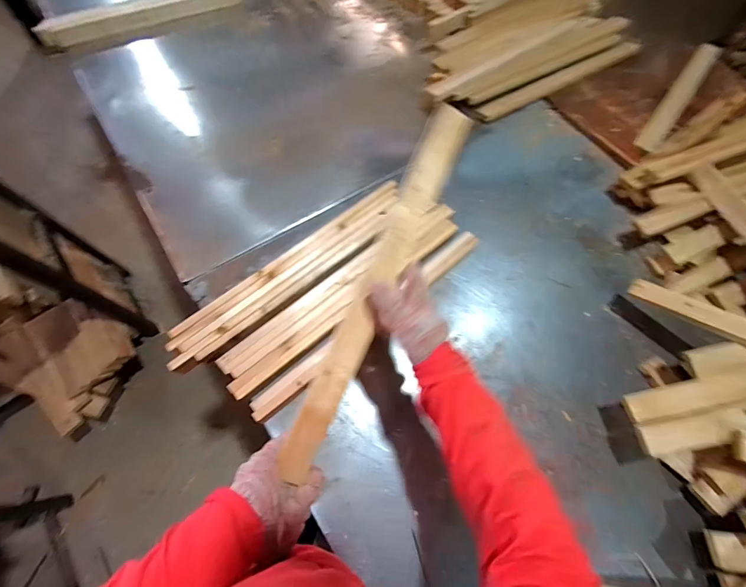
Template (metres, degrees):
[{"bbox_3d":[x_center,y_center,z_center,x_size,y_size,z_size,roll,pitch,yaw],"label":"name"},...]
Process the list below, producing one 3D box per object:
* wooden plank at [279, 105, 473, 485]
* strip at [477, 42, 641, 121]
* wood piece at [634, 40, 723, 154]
[{"bbox_3d":[0.005,-0.011,0.410,0.045,0.022,0.471,24,86,8],"label":"wooden plank"},{"bbox_3d":[0.485,-0.541,0.850,0.524,0.028,0.049,-29,71,-12],"label":"strip"},{"bbox_3d":[0.762,-0.501,0.838,0.051,0.021,0.453,38,72,13],"label":"wood piece"}]

